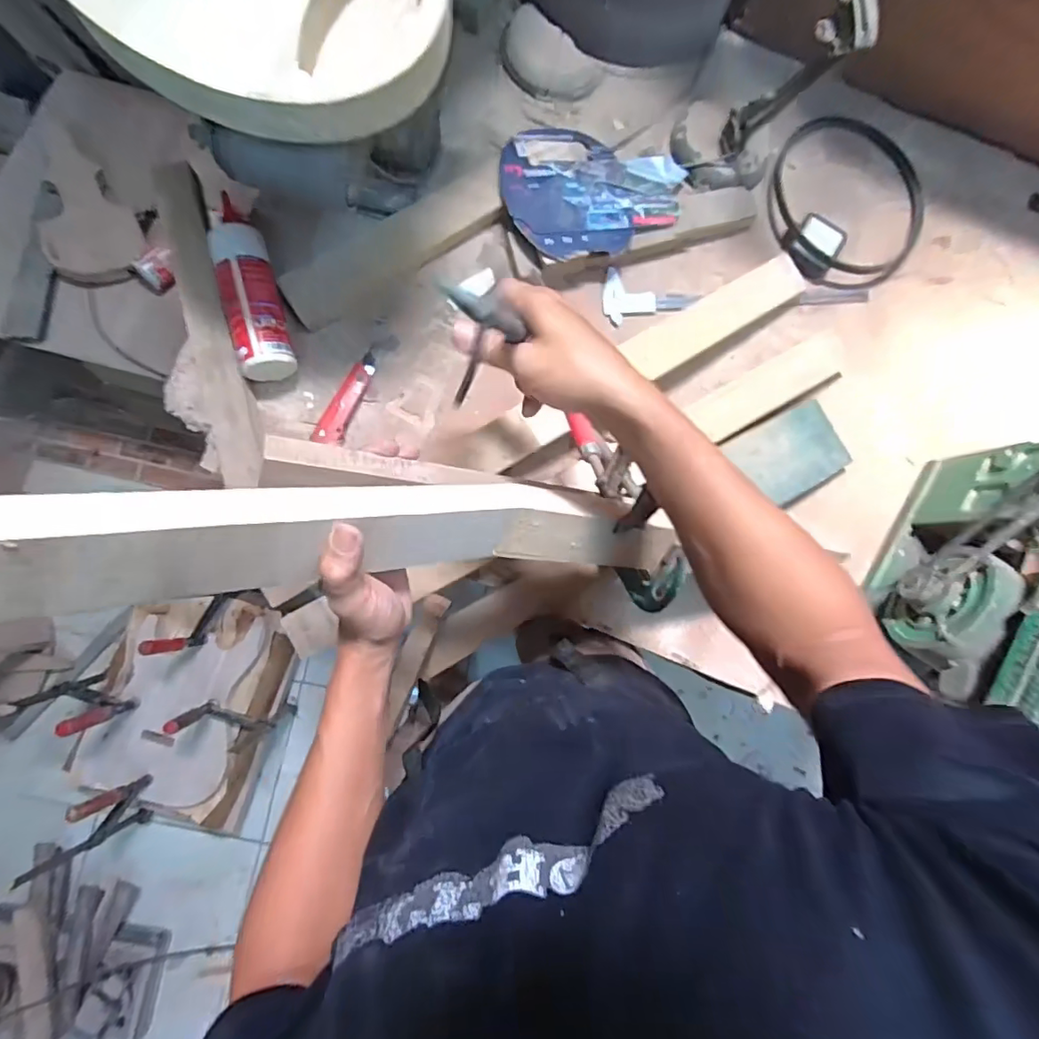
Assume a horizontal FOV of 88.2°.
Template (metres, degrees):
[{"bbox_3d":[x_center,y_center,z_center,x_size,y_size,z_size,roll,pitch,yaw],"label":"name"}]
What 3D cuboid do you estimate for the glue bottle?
[{"bbox_3d":[-0.341,-0.293,0.674,0.066,0.058,0.237,-15,87,-5],"label":"glue bottle"}]

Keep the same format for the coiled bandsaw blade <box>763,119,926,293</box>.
[{"bbox_3d":[0.474,-0.465,0.782,0.217,0.038,0.252,-4,87,-4],"label":"coiled bandsaw blade"}]

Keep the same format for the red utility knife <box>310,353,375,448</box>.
[{"bbox_3d":[-0.225,-0.159,0.696,0.035,0.019,0.129,21,85,-2],"label":"red utility knife"}]

